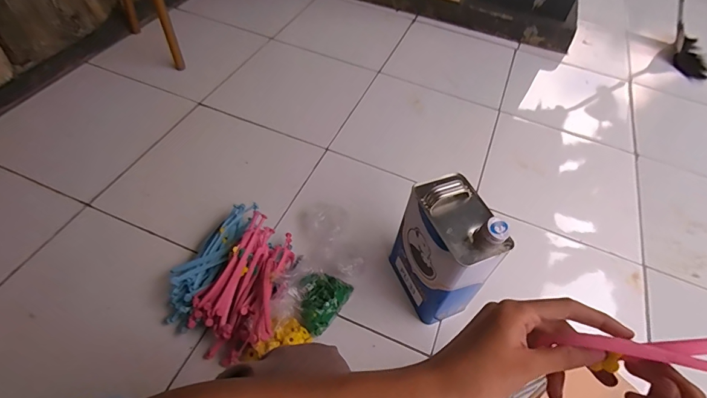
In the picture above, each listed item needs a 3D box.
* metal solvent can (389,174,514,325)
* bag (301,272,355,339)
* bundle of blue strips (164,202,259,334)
[{"bbox_3d":[0.166,0.086,0.696,0.117,0.232,0.161,-14,55,-16],"label":"metal solvent can"},{"bbox_3d":[-0.064,0.188,0.736,0.089,0.045,0.125,28,55,15],"label":"bag"},{"bbox_3d":[-0.271,0.117,0.747,0.084,0.062,0.257,26,54,14],"label":"bundle of blue strips"}]

